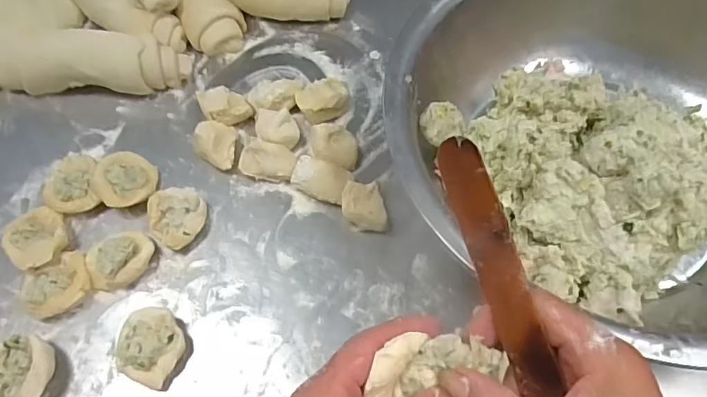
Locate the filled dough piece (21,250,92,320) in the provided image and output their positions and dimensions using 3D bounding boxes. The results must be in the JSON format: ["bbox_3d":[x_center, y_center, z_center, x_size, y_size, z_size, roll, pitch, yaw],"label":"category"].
[{"bbox_3d":[-0.252,0.075,0.449,0.045,0.023,0.054,41,69,19],"label":"filled dough piece"}]

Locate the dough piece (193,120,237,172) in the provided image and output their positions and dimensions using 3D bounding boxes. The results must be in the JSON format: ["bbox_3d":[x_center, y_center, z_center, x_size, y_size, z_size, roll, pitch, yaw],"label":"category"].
[{"bbox_3d":[-0.135,-0.051,0.510,0.038,0.029,0.044,6,62,3],"label":"dough piece"}]

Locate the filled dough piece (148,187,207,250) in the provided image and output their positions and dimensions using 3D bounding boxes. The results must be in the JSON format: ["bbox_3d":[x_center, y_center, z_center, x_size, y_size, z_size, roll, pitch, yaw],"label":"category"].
[{"bbox_3d":[-0.160,0.015,0.477,0.051,0.031,0.052,0,62,0],"label":"filled dough piece"}]

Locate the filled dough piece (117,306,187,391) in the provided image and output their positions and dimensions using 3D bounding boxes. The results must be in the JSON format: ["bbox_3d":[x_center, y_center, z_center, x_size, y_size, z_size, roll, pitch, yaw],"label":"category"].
[{"bbox_3d":[-0.164,0.119,0.424,0.049,0.027,0.055,22,64,11],"label":"filled dough piece"}]

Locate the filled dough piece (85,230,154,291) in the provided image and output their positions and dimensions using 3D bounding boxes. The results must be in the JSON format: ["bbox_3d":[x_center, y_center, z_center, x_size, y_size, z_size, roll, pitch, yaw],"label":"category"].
[{"bbox_3d":[-0.207,0.054,0.458,0.054,0.027,0.049,-1,62,0],"label":"filled dough piece"}]

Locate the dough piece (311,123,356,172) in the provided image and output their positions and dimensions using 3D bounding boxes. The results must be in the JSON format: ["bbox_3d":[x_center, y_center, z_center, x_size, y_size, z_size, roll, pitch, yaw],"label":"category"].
[{"bbox_3d":[-0.018,-0.048,0.503,0.041,0.032,0.041,-2,62,-1],"label":"dough piece"}]

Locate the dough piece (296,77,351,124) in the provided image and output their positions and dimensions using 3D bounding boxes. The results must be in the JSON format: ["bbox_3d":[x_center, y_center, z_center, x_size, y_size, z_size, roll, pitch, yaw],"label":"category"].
[{"bbox_3d":[-0.030,-0.103,0.538,0.056,0.029,0.038,-34,67,-16],"label":"dough piece"}]

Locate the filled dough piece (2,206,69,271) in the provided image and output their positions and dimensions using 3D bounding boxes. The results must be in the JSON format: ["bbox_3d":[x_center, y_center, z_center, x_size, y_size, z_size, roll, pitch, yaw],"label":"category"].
[{"bbox_3d":[-0.279,0.035,0.461,0.050,0.026,0.051,0,62,0],"label":"filled dough piece"}]

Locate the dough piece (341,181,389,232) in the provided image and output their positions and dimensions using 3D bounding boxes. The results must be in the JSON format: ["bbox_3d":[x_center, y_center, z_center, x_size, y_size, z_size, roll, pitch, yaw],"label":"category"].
[{"bbox_3d":[0.010,0.009,0.480,0.040,0.030,0.041,0,62,0],"label":"dough piece"}]

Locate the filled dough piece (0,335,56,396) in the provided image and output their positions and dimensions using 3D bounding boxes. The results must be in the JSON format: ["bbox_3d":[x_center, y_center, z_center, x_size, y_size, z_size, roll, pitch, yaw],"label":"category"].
[{"bbox_3d":[-0.261,0.138,0.411,0.049,0.029,0.054,4,62,3],"label":"filled dough piece"}]

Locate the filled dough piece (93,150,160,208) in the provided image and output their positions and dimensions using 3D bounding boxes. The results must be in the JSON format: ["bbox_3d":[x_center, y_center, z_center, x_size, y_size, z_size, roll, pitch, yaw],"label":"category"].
[{"bbox_3d":[-0.213,-0.017,0.490,0.054,0.029,0.050,0,62,0],"label":"filled dough piece"}]

